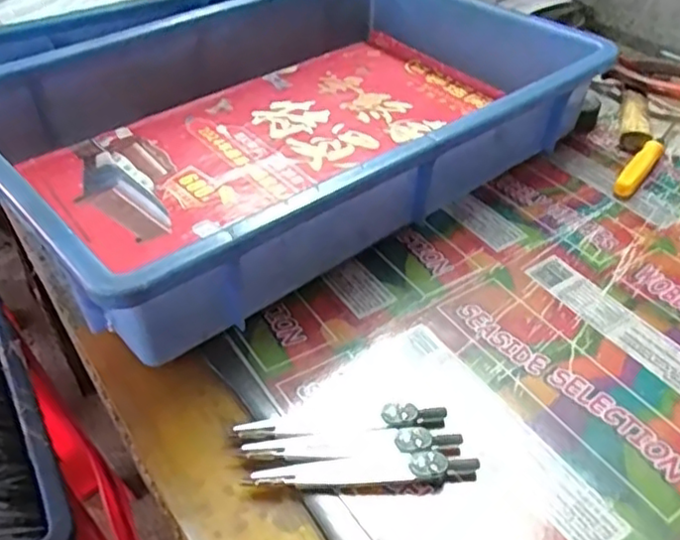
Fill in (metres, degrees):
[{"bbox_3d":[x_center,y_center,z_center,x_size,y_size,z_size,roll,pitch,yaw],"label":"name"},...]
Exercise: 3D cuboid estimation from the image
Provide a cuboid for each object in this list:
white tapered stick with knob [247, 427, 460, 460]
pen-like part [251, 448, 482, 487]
[{"bbox_3d":[0.007,0.087,0.326,0.106,0.006,0.015,-3,42,-3],"label":"white tapered stick with knob"},{"bbox_3d":[0.013,0.096,0.317,0.106,0.008,0.015,-3,42,-3],"label":"pen-like part"}]

